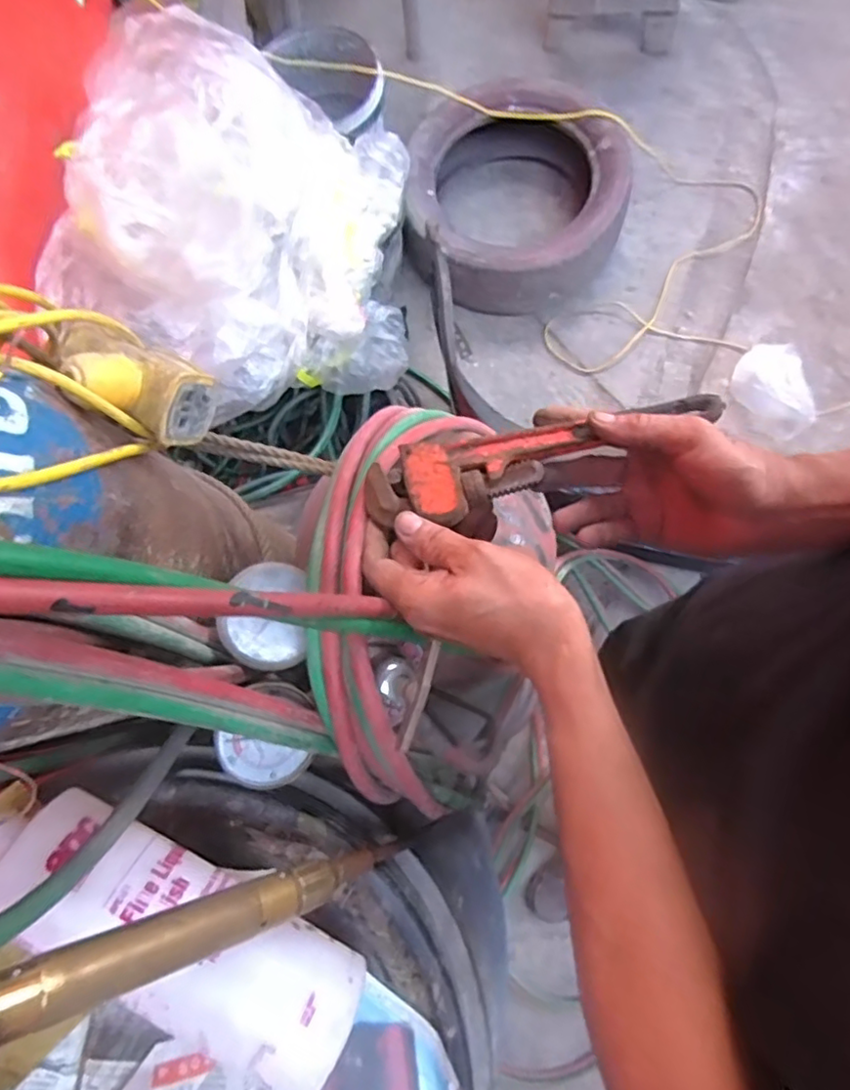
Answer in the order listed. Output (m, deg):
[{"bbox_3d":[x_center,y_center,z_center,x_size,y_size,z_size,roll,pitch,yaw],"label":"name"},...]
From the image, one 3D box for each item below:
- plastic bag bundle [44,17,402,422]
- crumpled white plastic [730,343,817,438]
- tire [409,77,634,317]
[{"bbox_3d":[-0.327,-0.570,1.146,0.530,0.417,0.626,4,78,5],"label":"plastic bag bundle"},{"bbox_3d":[0.792,-0.352,1.355,0.158,0.098,0.216,-33,77,-3],"label":"crumpled white plastic"},{"bbox_3d":[0.220,-0.832,1.475,0.499,0.202,0.515,-1,77,4],"label":"tire"}]

